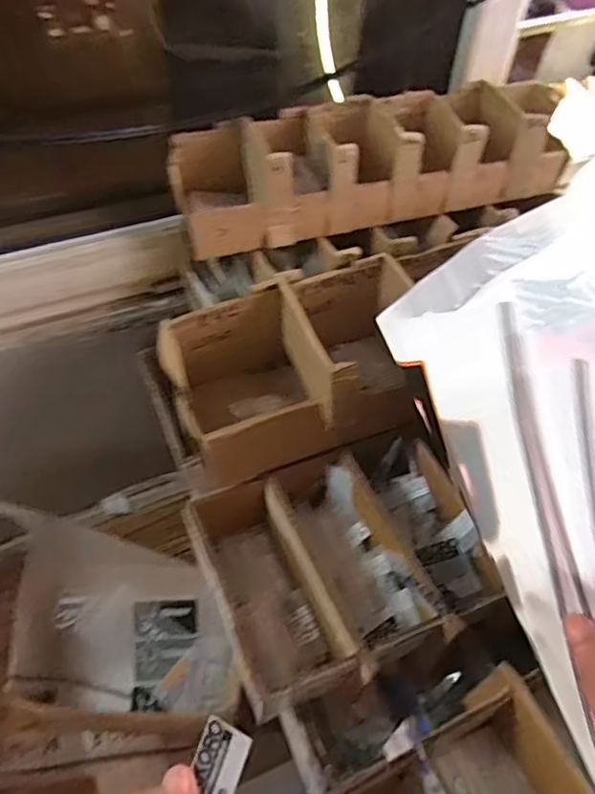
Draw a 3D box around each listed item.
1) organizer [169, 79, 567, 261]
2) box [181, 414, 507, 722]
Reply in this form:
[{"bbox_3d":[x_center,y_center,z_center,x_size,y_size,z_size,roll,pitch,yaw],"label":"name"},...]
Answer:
[{"bbox_3d":[0.069,-0.202,0.544,0.347,0.079,0.084,-11,52,-12],"label":"organizer"},{"bbox_3d":[0.042,0.125,0.494,0.215,0.075,0.159,-18,54,-17],"label":"box"}]

